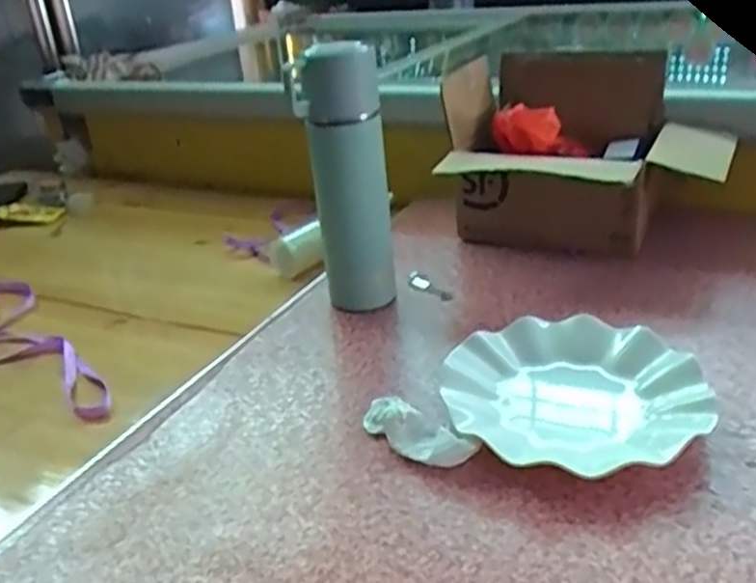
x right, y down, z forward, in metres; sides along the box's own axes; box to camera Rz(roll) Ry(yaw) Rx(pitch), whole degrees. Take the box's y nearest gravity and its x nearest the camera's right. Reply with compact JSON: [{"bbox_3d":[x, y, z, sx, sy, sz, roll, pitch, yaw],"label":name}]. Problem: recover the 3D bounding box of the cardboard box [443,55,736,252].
[{"bbox_3d":[0.211,-0.136,0.754,0.262,0.178,0.188,4,29,19],"label":"cardboard box"}]

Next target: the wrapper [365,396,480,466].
[{"bbox_3d":[0.024,0.100,0.514,0.092,0.025,0.034,20,37,40],"label":"wrapper"}]

